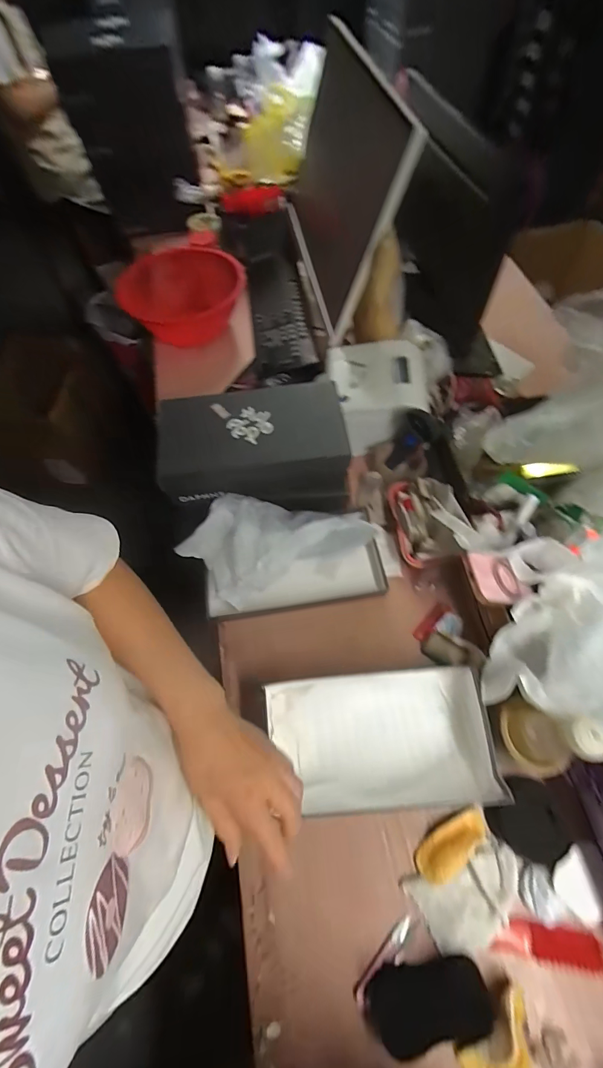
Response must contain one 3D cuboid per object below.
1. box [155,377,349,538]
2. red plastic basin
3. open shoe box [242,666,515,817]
[{"bbox_3d":[-0.078,-0.137,0.672,0.294,0.135,0.173,-9,63,-1],"label":"box"},{"bbox_3d":[-0.299,-0.592,0.963,0.285,0.094,0.285,-1,63,3],"label":"red plastic basin"},{"bbox_3d":[0.091,0.285,0.541,0.315,0.053,0.165,-4,63,1],"label":"open shoe box"}]

